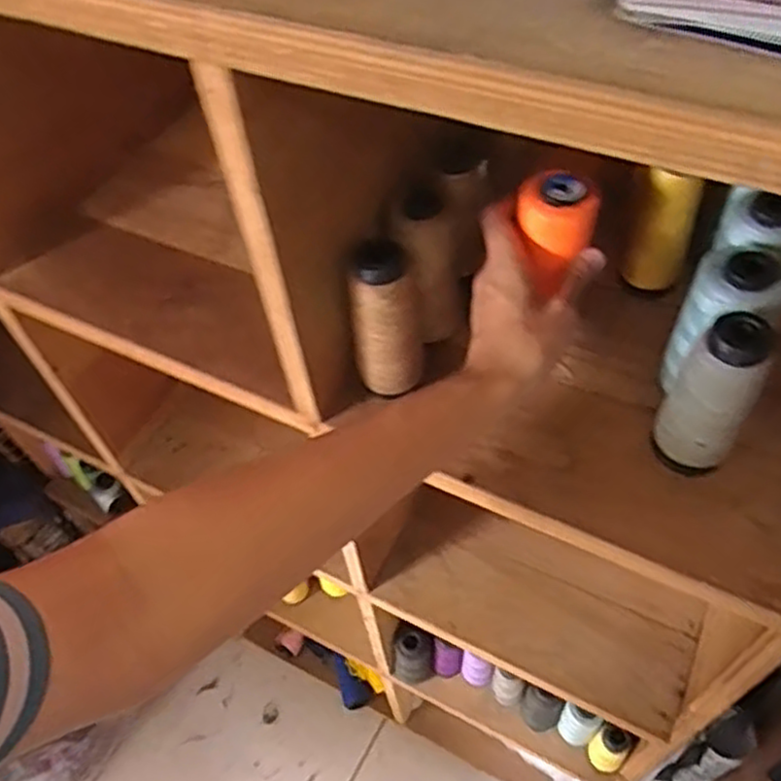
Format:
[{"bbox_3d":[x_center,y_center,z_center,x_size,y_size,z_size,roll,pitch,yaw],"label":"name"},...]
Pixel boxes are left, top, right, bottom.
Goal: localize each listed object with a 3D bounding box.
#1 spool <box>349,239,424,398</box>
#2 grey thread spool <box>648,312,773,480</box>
[{"bbox_3d":[-0.002,-0.047,0.480,0.042,0.107,0.043,-3,53,3],"label":"spool"},{"bbox_3d":[0.186,0.006,0.425,0.047,0.115,0.038,32,62,25],"label":"grey thread spool"}]

